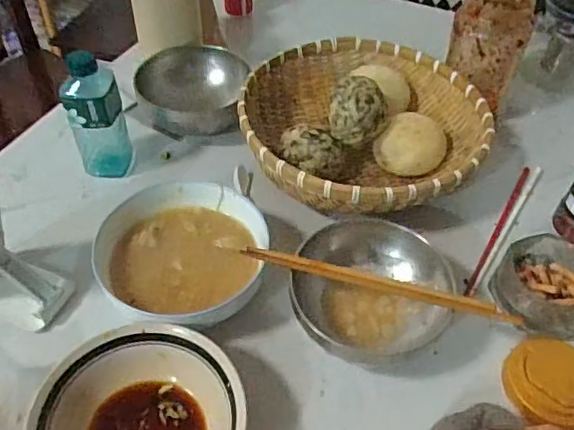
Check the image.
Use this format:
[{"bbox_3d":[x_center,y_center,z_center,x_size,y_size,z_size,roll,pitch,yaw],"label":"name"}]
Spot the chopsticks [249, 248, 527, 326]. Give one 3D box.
[{"bbox_3d":[0.083,0.063,0.531,0.255,0.015,0.017,14,49,11],"label":"chopsticks"}]

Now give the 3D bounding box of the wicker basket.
[{"bbox_3d":[0.098,-0.111,0.723,0.287,0.106,0.302,1,48,-1],"label":"wicker basket"}]

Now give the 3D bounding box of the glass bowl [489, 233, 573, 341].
[{"bbox_3d":[0.270,0.074,0.596,0.101,0.057,0.104,1,48,-1],"label":"glass bowl"}]

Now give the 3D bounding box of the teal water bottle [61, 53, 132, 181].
[{"bbox_3d":[-0.230,-0.115,0.685,0.061,0.154,0.054,9,48,6],"label":"teal water bottle"}]

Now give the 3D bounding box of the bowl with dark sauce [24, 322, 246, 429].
[{"bbox_3d":[-0.123,0.178,0.484,0.168,0.053,0.163,1,48,-1],"label":"bowl with dark sauce"}]

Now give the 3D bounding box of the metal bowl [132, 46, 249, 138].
[{"bbox_3d":[-0.126,-0.160,0.776,0.144,0.084,0.144,1,48,-1],"label":"metal bowl"}]

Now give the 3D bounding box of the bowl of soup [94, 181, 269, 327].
[{"bbox_3d":[-0.107,0.046,0.601,0.165,0.064,0.171,1,48,-1],"label":"bowl of soup"}]

